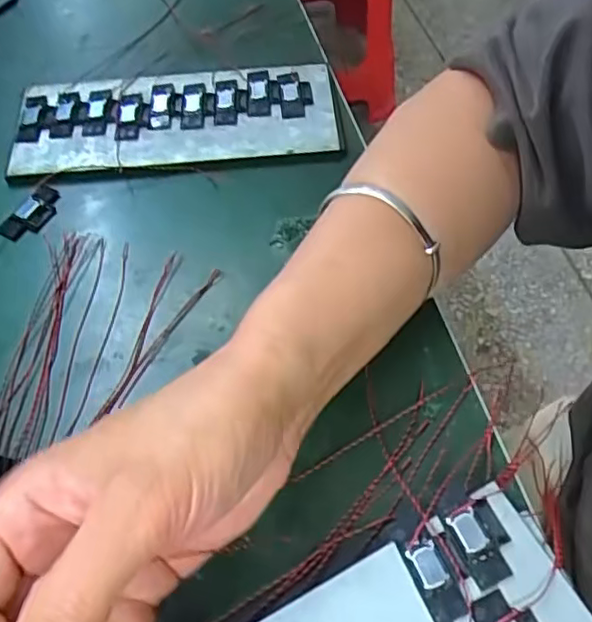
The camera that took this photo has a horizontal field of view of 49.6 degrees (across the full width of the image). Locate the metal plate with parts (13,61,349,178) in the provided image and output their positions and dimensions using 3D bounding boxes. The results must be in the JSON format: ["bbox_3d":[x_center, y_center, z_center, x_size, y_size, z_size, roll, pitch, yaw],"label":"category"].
[{"bbox_3d":[-0.075,-0.119,0.399,0.195,0.014,0.079,-6,57,-1],"label":"metal plate with parts"}]

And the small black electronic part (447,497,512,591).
[{"bbox_3d":[0.073,0.090,0.251,0.018,0.004,0.031,-19,58,-9],"label":"small black electronic part"}]

